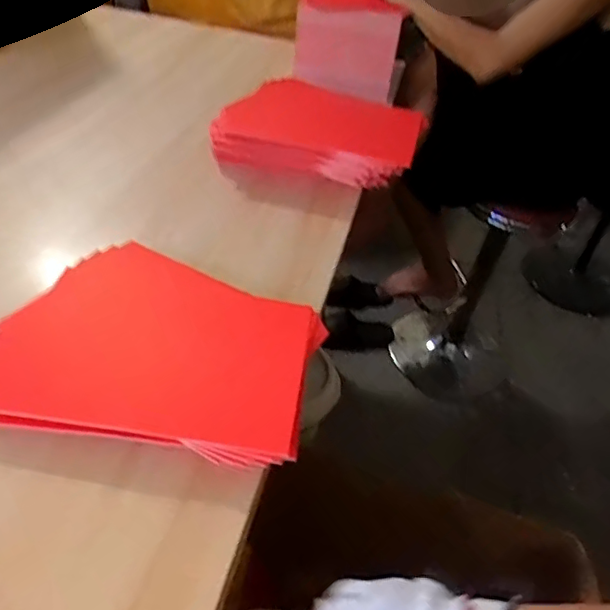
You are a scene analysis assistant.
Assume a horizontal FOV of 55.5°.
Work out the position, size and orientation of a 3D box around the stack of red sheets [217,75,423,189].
[{"bbox_3d":[0.020,-0.301,1.005,0.342,0.094,0.198,13,41,5],"label":"stack of red sheets"}]

